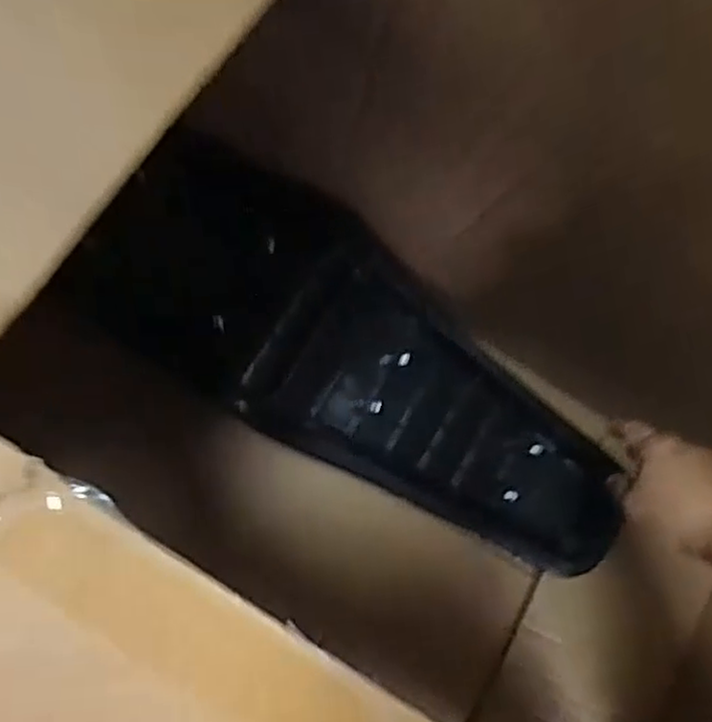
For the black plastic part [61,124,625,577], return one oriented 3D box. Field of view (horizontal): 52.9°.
[{"bbox_3d":[0.037,0.022,0.643,0.534,0.060,0.187,34,86,-18],"label":"black plastic part"}]

